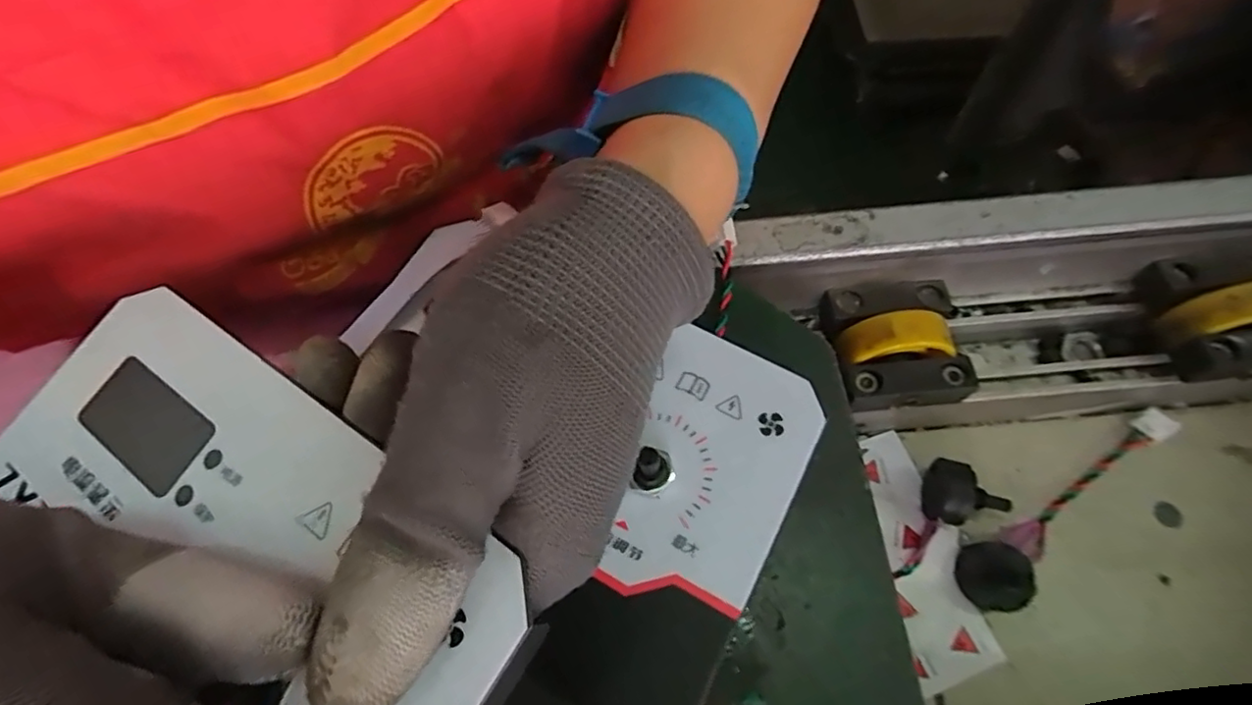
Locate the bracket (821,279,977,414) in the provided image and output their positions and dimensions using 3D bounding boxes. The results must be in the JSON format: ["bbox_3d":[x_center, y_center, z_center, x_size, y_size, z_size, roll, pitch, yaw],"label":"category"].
[{"bbox_3d":[0.115,-0.005,0.262,0.055,0.023,0.052,-4,65,1],"label":"bracket"}]

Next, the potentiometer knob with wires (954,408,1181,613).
[{"bbox_3d":[0.195,0.063,0.272,0.126,0.019,0.026,-37,68,-13],"label":"potentiometer knob with wires"}]

